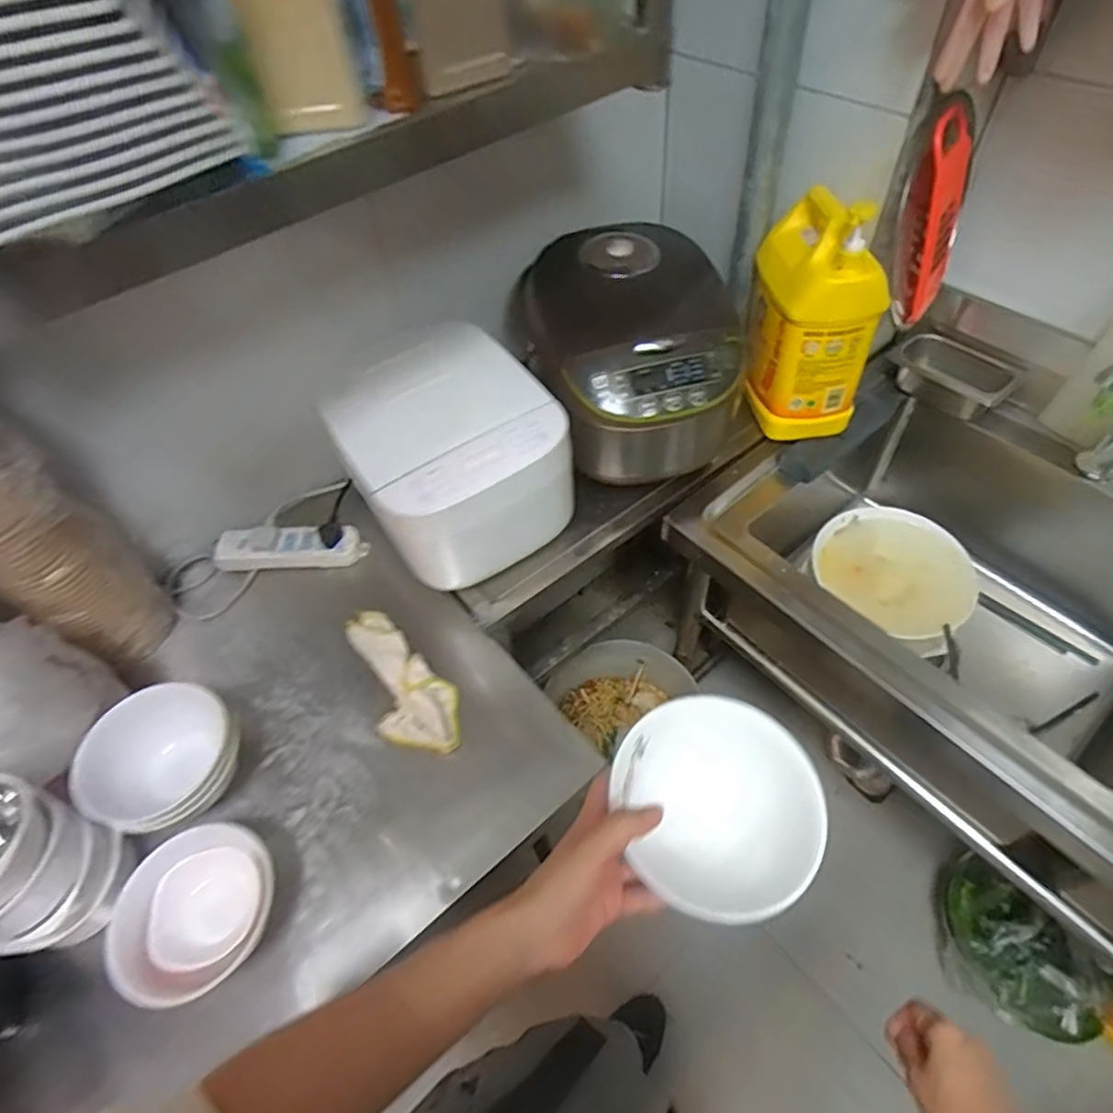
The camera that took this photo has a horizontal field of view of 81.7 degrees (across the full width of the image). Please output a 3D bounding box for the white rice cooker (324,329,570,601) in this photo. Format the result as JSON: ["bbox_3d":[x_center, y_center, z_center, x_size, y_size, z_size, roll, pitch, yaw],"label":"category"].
[{"bbox_3d":[-0.134,-0.122,0.803,0.231,0.178,0.259,-30,56,-16],"label":"white rice cooker"}]

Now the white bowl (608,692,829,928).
[{"bbox_3d":[0.114,0.180,0.464,0.138,0.074,0.125,37,65,27],"label":"white bowl"}]

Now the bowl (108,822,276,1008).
[{"bbox_3d":[-0.337,0.337,0.612,0.124,0.072,0.147,-5,53,2],"label":"bowl"}]

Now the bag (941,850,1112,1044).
[{"bbox_3d":[0.755,0.642,1.061,0.197,0.132,0.275,-17,54,-7],"label":"bag"}]

